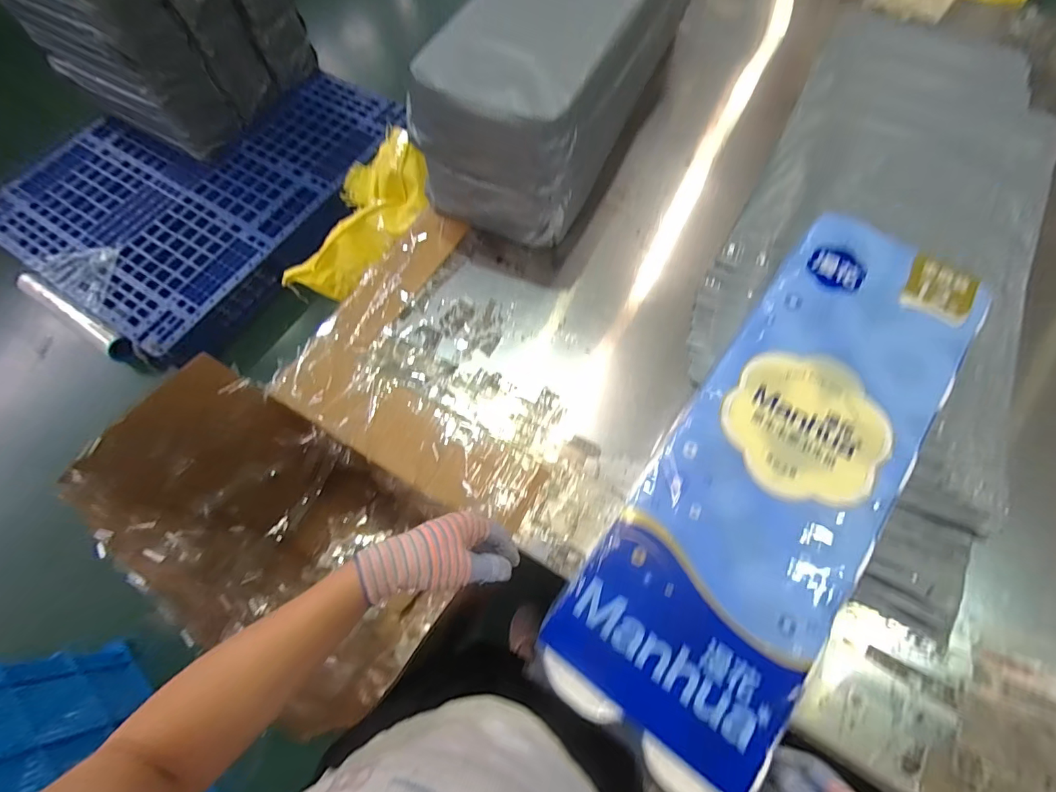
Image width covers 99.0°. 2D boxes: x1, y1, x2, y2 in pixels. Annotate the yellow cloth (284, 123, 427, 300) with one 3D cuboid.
[{"bbox_3d":[-0.356,-0.370,0.973,0.199,0.068,0.415,46,104,18],"label":"yellow cloth"}]

